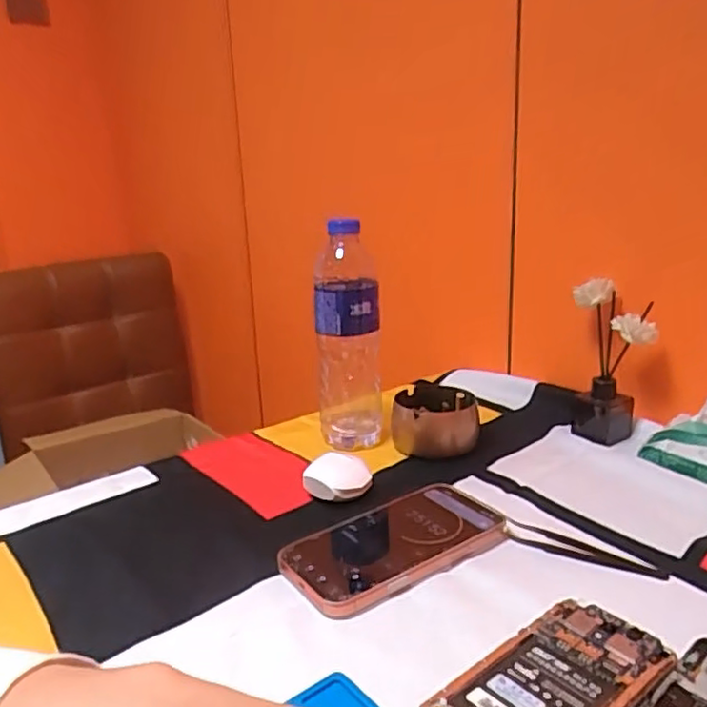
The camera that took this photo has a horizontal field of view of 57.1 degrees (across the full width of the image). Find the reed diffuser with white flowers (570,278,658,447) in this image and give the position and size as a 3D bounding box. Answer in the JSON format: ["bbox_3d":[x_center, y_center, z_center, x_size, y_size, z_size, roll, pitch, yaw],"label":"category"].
[{"bbox_3d":[0.260,0.009,0.661,0.068,0.151,0.071,-1,17,7],"label":"reed diffuser with white flowers"}]

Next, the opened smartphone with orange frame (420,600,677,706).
[{"bbox_3d":[0.104,0.174,0.340,0.139,0.005,0.073,-15,21,-36],"label":"opened smartphone with orange frame"}]

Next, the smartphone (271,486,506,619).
[{"bbox_3d":[0.031,0.141,0.481,0.161,0.017,0.086,-13,20,-32],"label":"smartphone"}]

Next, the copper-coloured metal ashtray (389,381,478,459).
[{"bbox_3d":[0.085,0.065,0.668,0.087,0.051,0.077,-1,17,7],"label":"copper-coloured metal ashtray"}]

